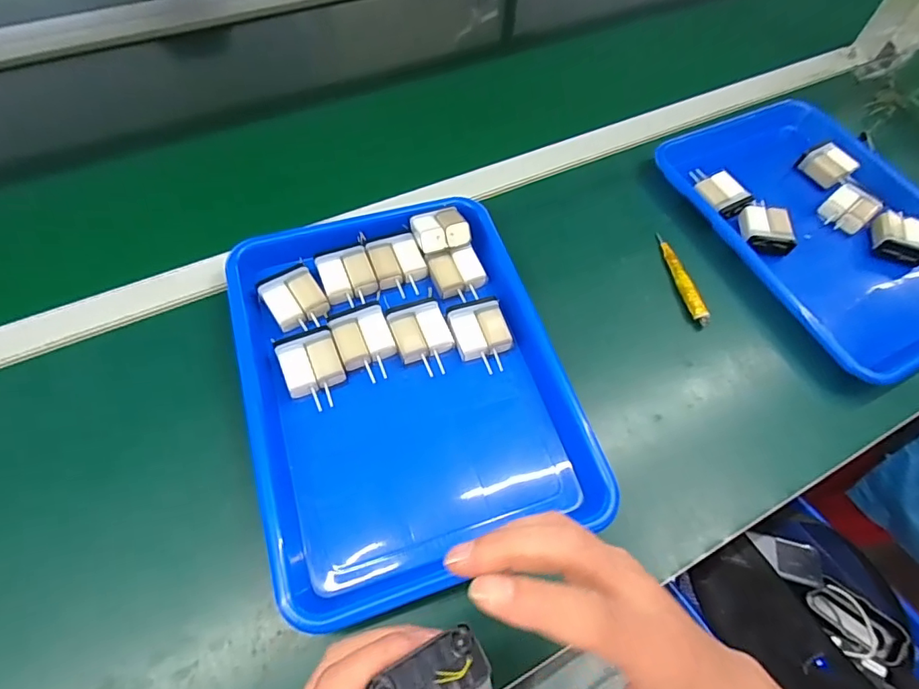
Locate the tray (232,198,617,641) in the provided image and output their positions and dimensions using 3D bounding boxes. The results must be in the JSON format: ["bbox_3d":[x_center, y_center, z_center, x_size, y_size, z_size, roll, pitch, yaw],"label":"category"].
[{"bbox_3d":[-0.044,0.024,0.424,0.250,0.047,0.329,-15,62,-12],"label":"tray"}]

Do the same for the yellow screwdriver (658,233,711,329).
[{"bbox_3d":[0.228,-0.071,0.517,0.017,0.009,0.113,-7,61,-8],"label":"yellow screwdriver"}]

